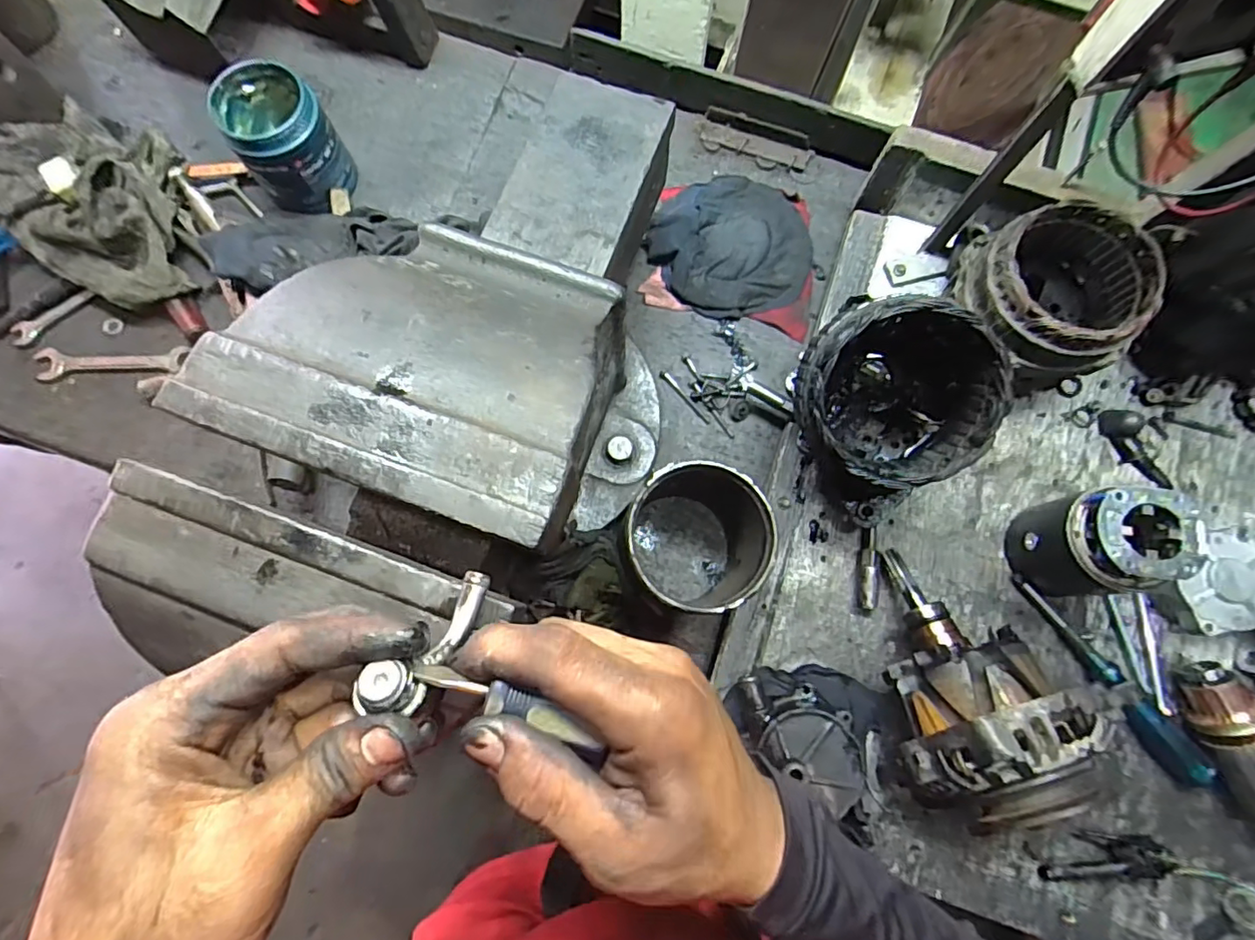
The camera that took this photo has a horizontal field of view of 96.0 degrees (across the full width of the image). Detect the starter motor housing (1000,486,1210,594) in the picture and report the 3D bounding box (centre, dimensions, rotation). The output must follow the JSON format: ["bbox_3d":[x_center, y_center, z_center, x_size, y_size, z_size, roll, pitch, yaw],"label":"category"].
[{"bbox_3d":[0.365,0.059,0.439,0.082,0.119,0.079,0,77,-1],"label":"starter motor housing"}]

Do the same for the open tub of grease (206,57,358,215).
[{"bbox_3d":[-0.331,-0.318,0.553,0.087,0.102,0.089,0,77,-1],"label":"open tub of grease"}]

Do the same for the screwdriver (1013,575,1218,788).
[{"bbox_3d":[0.393,0.167,0.456,0.025,0.023,0.196,-35,80,-8],"label":"screwdriver"}]

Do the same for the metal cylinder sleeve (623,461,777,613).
[{"bbox_3d":[0.057,0.056,0.468,0.117,0.135,0.107,0,77,-1],"label":"metal cylinder sleeve"}]

